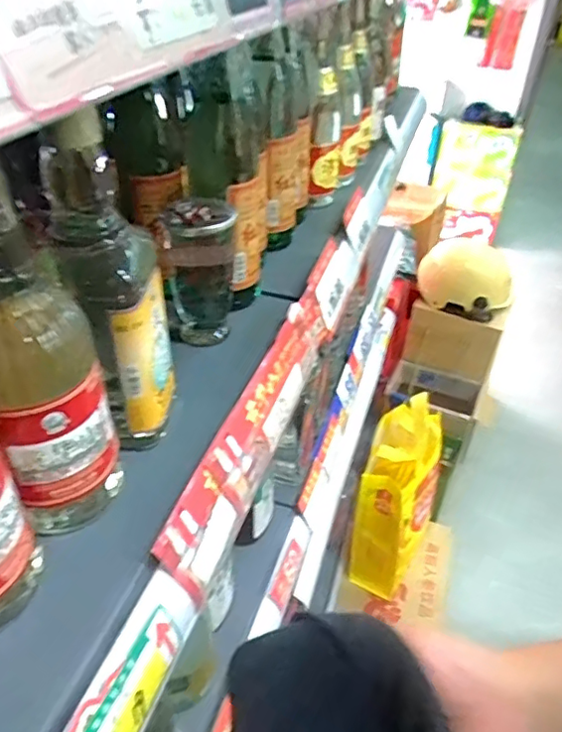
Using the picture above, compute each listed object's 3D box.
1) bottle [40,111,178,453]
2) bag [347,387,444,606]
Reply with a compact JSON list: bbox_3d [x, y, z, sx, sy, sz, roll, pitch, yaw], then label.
[{"bbox_3d":[-0.098,-0.040,0.360,0.059,0.200,0.065,-9,40,-14],"label":"bottle"},{"bbox_3d":[0.268,0.299,1.363,0.155,0.358,0.267,14,40,14],"label":"bag"}]

